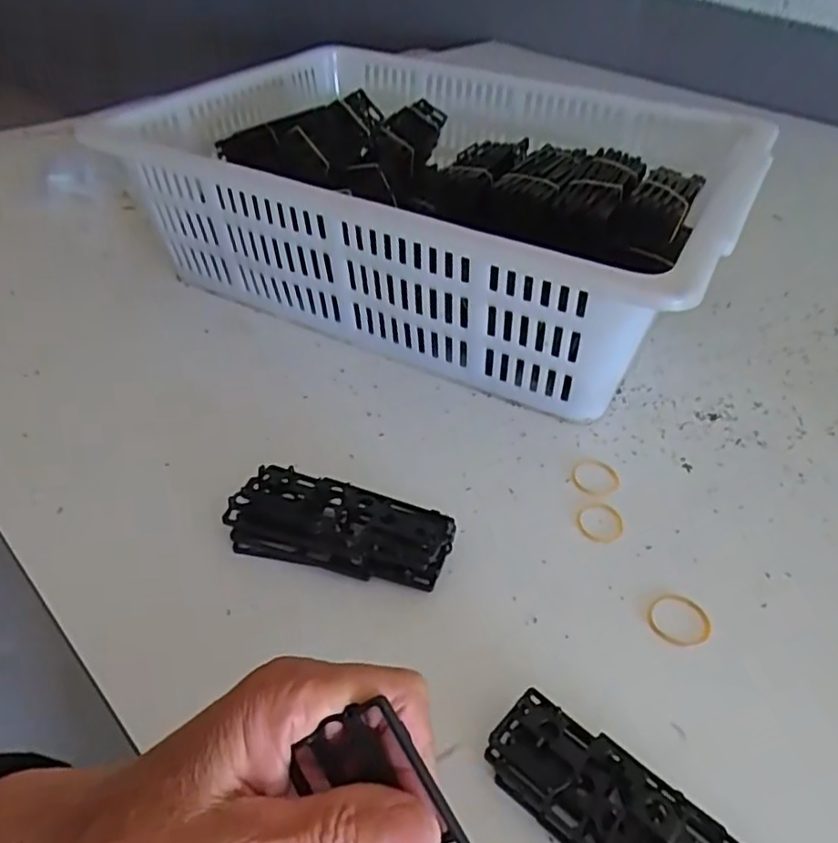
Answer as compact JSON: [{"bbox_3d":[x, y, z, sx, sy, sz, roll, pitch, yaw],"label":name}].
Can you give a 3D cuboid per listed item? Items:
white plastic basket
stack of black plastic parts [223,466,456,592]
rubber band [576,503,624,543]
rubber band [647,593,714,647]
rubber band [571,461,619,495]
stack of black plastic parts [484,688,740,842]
[{"bbox_3d":[0.021,-0.204,0.615,0.499,0.138,0.400,21,43,20],"label":"white plastic basket"},{"bbox_3d":[-0.045,0.061,0.388,0.127,0.027,0.050,10,40,8],"label":"stack of black plastic parts"},{"bbox_3d":[0.113,0.062,0.412,0.029,0.004,0.032,16,41,15],"label":"rubber band"},{"bbox_3d":[0.142,0.108,0.360,0.033,0.004,0.031,-10,41,-16],"label":"rubber band"},{"bbox_3d":[0.118,0.036,0.441,0.031,0.004,0.035,16,41,15],"label":"rubber band"},{"bbox_3d":[0.088,0.169,0.276,0.126,0.020,0.044,29,46,28],"label":"stack of black plastic parts"}]

